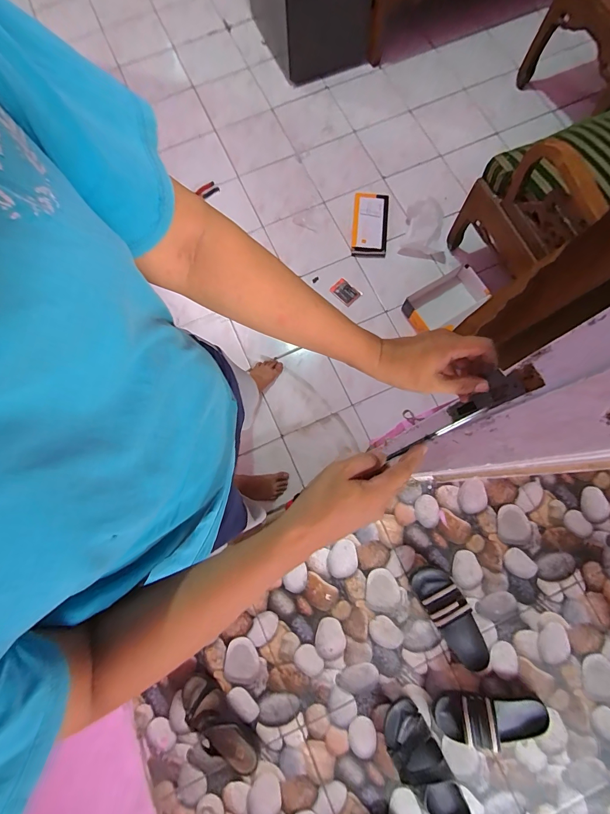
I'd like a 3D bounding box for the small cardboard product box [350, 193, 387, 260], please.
[{"bbox_3d":[0.288,-0.803,1.544,0.152,0.050,0.315,6,77,2],"label":"small cardboard product box"}]

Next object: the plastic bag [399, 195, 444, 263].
[{"bbox_3d":[0.518,-0.746,1.502,0.189,0.083,0.234,13,78,4],"label":"plastic bag"}]

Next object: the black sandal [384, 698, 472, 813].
[{"bbox_3d":[0.280,0.845,0.810,0.106,0.066,0.287,-28,79,-5],"label":"black sandal"}]

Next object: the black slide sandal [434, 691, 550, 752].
[{"bbox_3d":[0.443,0.732,0.826,0.270,0.061,0.110,5,78,2],"label":"black slide sandal"}]

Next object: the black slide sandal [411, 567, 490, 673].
[{"bbox_3d":[0.367,0.522,0.879,0.097,0.047,0.259,-30,79,-5],"label":"black slide sandal"}]

